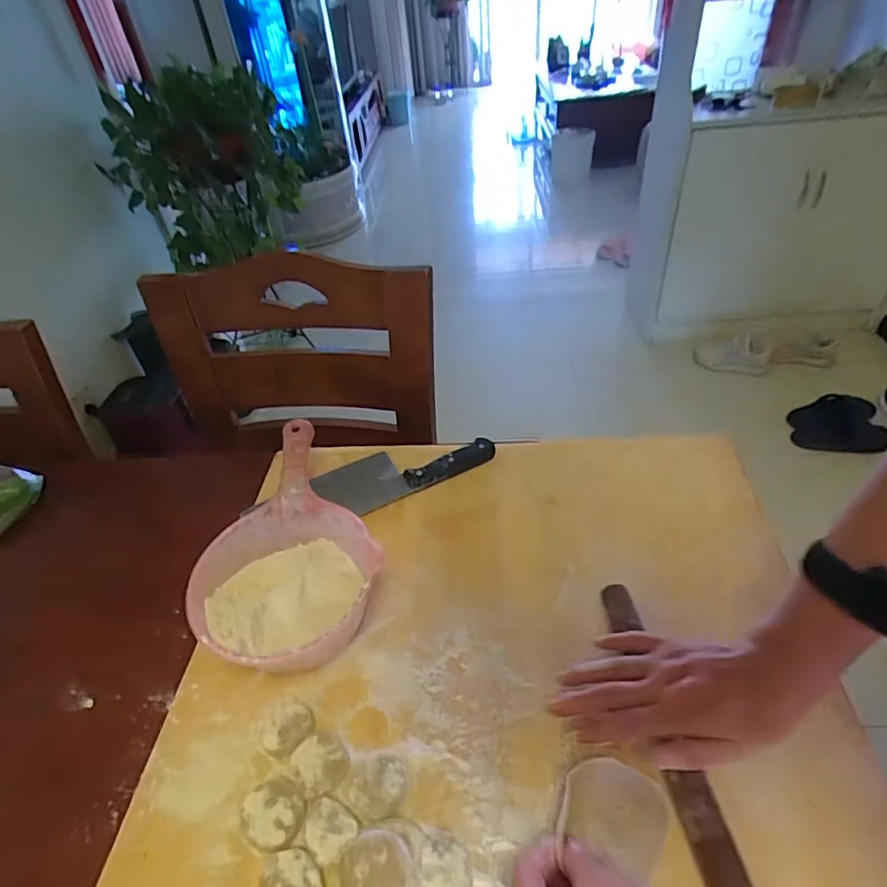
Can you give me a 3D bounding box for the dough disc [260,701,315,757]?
[{"bbox_3d":[-0.125,0.228,0.440,0.037,0.016,0.041,27,52,32],"label":"dough disc"}]

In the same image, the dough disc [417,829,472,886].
[{"bbox_3d":[0.001,0.284,0.361,0.033,0.017,0.052,0,42,8],"label":"dough disc"}]

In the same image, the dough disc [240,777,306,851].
[{"bbox_3d":[-0.122,0.267,0.400,0.044,0.014,0.044,-4,42,4],"label":"dough disc"}]

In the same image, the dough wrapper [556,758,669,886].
[{"bbox_3d":[0.116,0.253,0.374,0.068,0.013,0.068,14,48,14],"label":"dough wrapper"}]

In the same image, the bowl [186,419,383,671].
[{"bbox_3d":[-0.142,0.102,0.530,0.157,0.094,0.257,-12,42,-5],"label":"bowl"}]

